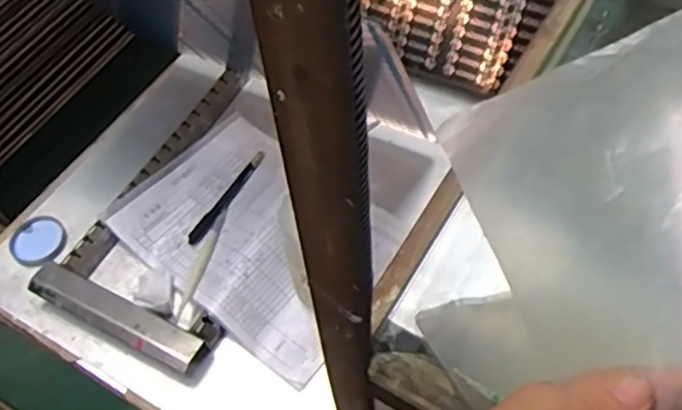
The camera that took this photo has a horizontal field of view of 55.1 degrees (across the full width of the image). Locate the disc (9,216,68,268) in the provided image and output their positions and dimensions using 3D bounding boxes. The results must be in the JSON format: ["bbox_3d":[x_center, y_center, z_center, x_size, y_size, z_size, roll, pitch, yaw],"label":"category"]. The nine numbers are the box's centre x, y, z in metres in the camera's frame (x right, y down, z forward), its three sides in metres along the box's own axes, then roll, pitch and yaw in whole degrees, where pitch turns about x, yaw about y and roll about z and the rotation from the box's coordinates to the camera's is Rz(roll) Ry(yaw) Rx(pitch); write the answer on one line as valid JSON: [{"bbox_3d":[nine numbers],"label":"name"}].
[{"bbox_3d":[-0.335,0.040,0.726,0.065,0.008,0.059,35,66,24],"label":"disc"}]

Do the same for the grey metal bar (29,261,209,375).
[{"bbox_3d":[-0.224,0.112,0.654,0.191,0.035,0.039,21,61,17],"label":"grey metal bar"}]

